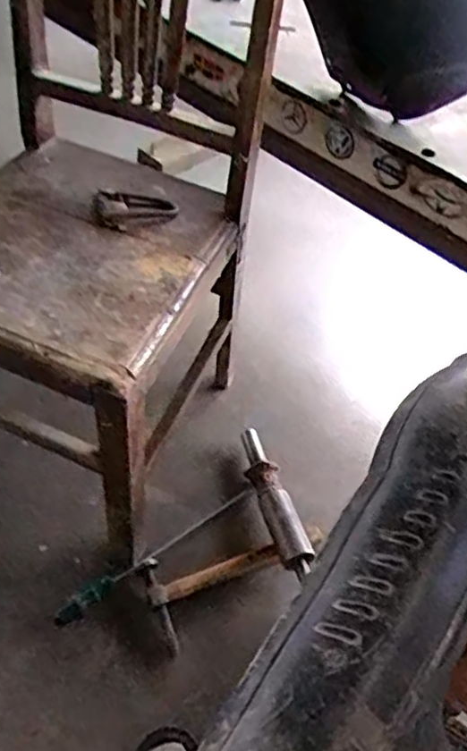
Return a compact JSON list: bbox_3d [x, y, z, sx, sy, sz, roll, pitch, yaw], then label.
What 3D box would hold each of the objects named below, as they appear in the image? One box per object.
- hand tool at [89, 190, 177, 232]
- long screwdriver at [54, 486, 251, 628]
[{"bbox_3d":[-0.140,-0.237,0.902,0.112,0.021,0.078,2,51,-8],"label":"hand tool"},{"bbox_3d":[-0.119,0.280,1.045,0.384,0.036,0.028,-32,62,-30],"label":"long screwdriver"}]

